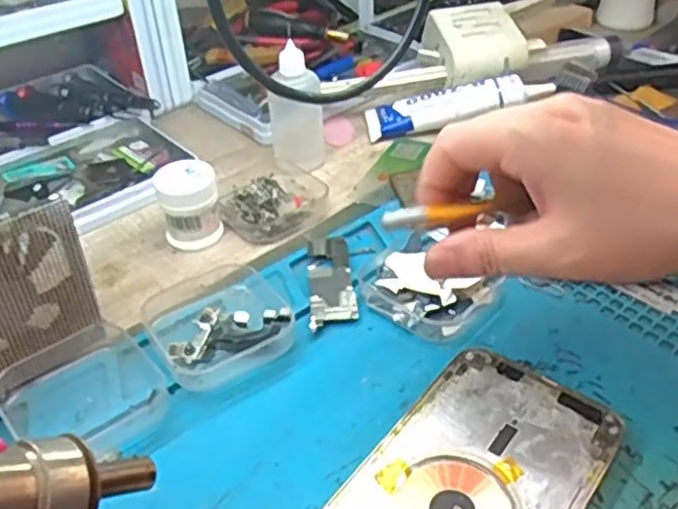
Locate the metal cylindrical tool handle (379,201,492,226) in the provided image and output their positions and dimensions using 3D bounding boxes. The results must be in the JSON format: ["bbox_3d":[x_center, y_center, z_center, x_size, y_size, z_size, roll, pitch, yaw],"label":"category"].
[{"bbox_3d":[0.043,-0.018,0.305,0.049,0.006,0.008,-7,40,-12],"label":"metal cylindrical tool handle"}]

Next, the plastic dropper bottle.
[{"bbox_3d":[-0.029,-0.102,0.464,0.034,0.071,0.035,-3,40,-1],"label":"plastic dropper bottle"}]

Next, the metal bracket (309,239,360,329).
[{"bbox_3d":[-0.004,0.013,0.372,0.024,0.005,0.070,-3,40,-1],"label":"metal bracket"}]

